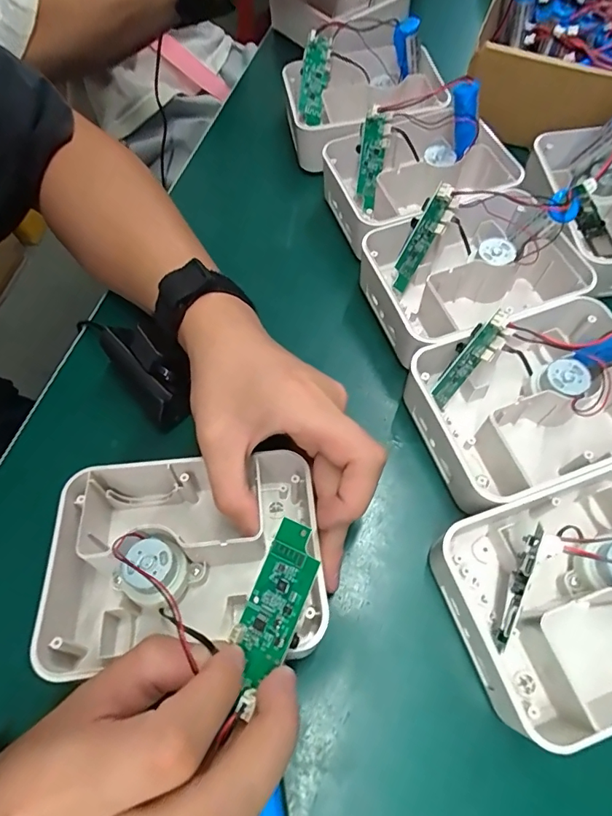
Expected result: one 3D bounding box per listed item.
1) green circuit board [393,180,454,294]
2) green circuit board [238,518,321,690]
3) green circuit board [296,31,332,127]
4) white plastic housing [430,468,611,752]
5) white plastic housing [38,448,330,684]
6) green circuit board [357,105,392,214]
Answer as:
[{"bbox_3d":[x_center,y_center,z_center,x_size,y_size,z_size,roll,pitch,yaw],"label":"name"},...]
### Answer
[{"bbox_3d":[0.077,-0.113,0.307,0.014,0.024,0.068,40,113,37],"label":"green circuit board"},{"bbox_3d":[-0.012,0.076,0.179,0.022,0.004,0.059,17,76,27],"label":"green circuit board"},{"bbox_3d":[0.006,-0.291,0.405,0.025,0.067,0.012,11,18,8],"label":"green circuit board"},{"bbox_3d":[0.141,0.093,0.226,0.129,0.044,0.108,-15,64,-6],"label":"white plastic housing"},{"bbox_3d":[-0.065,0.078,0.240,0.140,0.050,0.098,-6,61,-1],"label":"white plastic housing"},{"bbox_3d":[0.052,-0.191,0.354,0.019,0.069,0.014,9,25,7],"label":"green circuit board"}]

